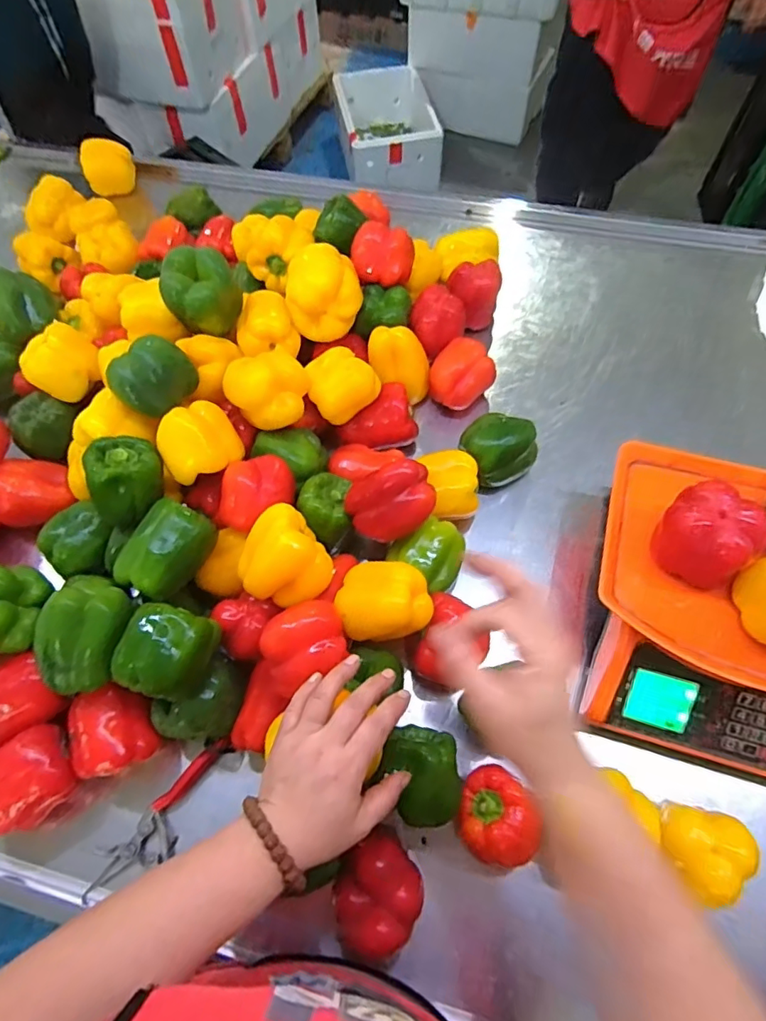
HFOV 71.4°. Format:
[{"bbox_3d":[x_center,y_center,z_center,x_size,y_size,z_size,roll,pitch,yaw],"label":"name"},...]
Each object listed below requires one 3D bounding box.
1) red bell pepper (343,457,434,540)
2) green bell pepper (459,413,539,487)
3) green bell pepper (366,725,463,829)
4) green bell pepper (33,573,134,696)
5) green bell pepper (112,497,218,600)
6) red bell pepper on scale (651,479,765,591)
[{"bbox_3d":[0.011,-0.011,0.560,0.091,0.056,0.065,-25,66,-10],"label":"red bell pepper"},{"bbox_3d":[0.142,-0.076,0.668,0.089,0.083,0.072,-25,66,-10],"label":"green bell pepper"},{"bbox_3d":[0.033,0.242,0.489,0.080,0.060,0.083,12,65,8],"label":"green bell pepper"},{"bbox_3d":[-0.273,0.112,0.491,0.063,0.055,0.104,9,65,6],"label":"green bell pepper"},{"bbox_3d":[-0.222,0.044,0.550,0.066,0.065,0.097,27,68,14],"label":"green bell pepper"},{"bbox_3d":[0.289,0.024,0.482,0.072,0.078,0.078,-42,70,-17],"label":"red bell pepper on scale"}]

